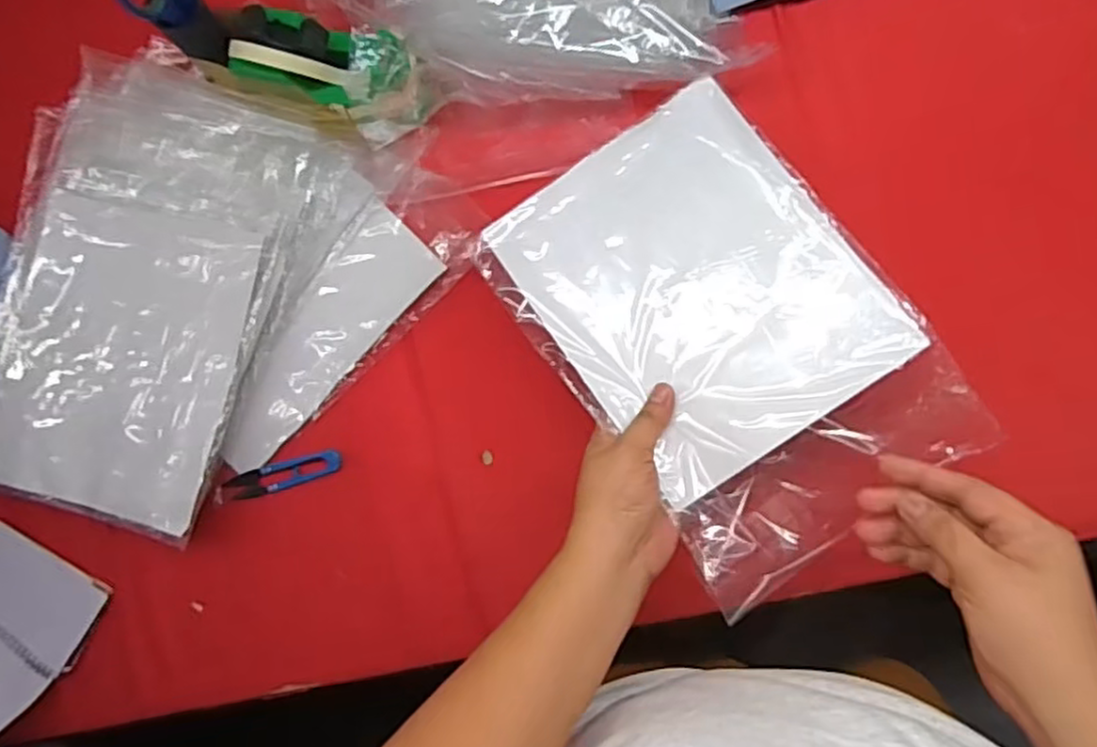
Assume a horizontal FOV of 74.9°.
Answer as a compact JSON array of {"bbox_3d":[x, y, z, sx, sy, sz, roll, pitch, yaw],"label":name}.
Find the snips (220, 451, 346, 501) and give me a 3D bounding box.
[{"bbox_3d":[-0.228,0.087,0.614,0.105,0.005,0.024,-16,78,5],"label":"snips"}]

